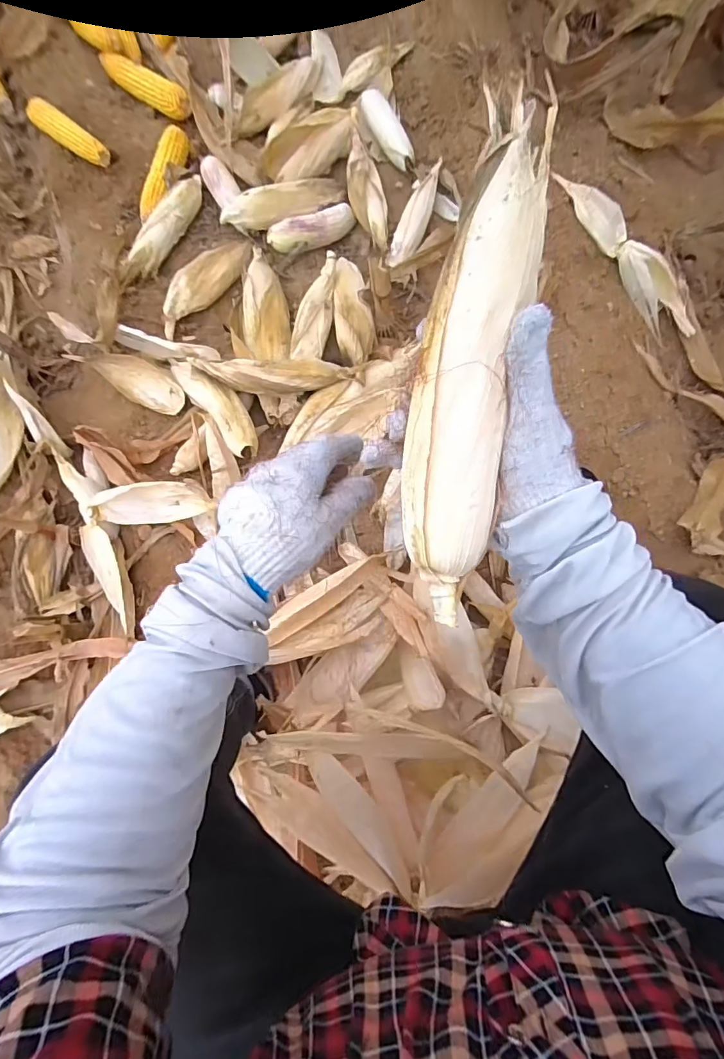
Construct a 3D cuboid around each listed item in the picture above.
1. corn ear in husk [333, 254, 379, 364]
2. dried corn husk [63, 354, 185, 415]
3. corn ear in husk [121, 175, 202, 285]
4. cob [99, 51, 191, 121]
[{"bbox_3d":[-0.020,-0.399,0.866,0.068,0.056,0.231,-10,81,3],"label":"corn ear in husk"},{"bbox_3d":[-0.439,-0.290,0.900,0.251,0.047,0.074,29,84,8],"label":"dried corn husk"},{"bbox_3d":[-0.388,-0.589,0.947,0.055,0.050,0.272,26,84,8],"label":"corn ear in husk"},{"bbox_3d":[-0.452,-0.941,1.016,0.207,0.047,0.063,31,85,8],"label":"cob"}]

